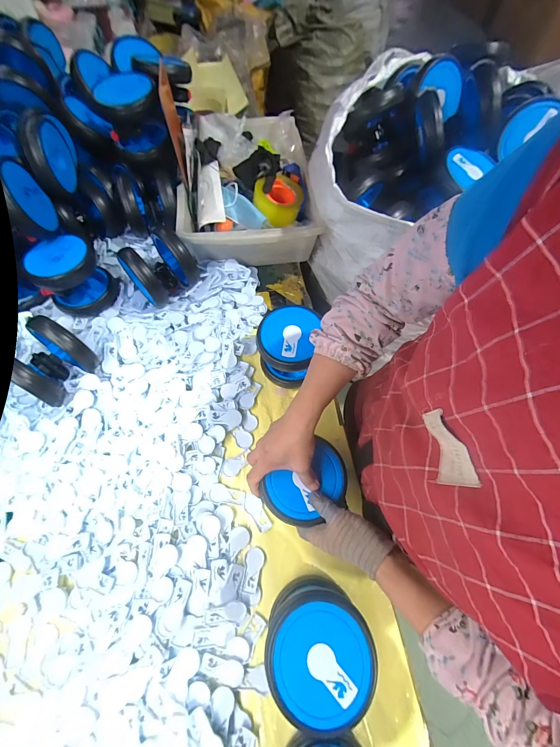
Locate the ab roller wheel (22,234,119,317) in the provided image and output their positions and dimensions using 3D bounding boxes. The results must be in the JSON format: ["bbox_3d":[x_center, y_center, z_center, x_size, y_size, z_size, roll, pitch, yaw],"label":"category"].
[{"bbox_3d":[-0.434,-0.204,0.631,0.114,0.122,0.104,0,66,0],"label":"ab roller wheel"}]

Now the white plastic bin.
[{"bbox_3d":[-0.085,-0.479,0.763,0.312,0.147,0.431,-4,66,-1],"label":"white plastic bin"}]

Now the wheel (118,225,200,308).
[{"bbox_3d":[-0.266,-0.247,0.659,0.118,0.131,0.150,40,72,16],"label":"wheel"}]

